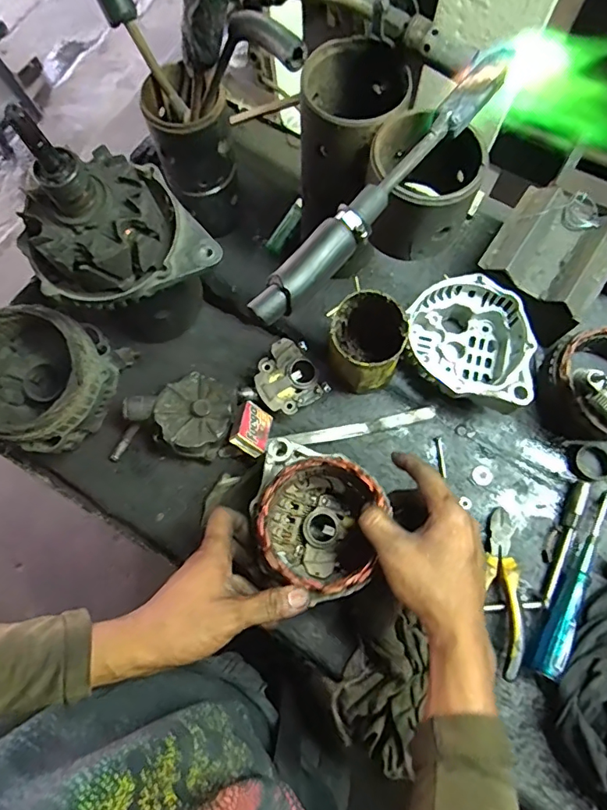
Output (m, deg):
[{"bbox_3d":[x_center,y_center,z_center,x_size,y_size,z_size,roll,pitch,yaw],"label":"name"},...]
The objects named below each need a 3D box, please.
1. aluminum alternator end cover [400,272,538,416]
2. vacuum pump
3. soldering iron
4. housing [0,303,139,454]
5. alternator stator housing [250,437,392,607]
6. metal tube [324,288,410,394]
[{"bbox_3d":[0.172,-0.064,0.525,0.127,0.071,0.132,16,74,6],"label":"aluminum alternator end cover"},{"bbox_3d":[-0.144,0.013,0.530,0.140,0.057,0.089,-3,73,0],"label":"vacuum pump"},{"bbox_3d":[0.061,-0.158,0.353,0.027,0.030,0.266,41,78,12],"label":"soldering iron"},{"bbox_3d":[-0.268,-0.031,0.512,0.126,0.104,0.138,33,77,10],"label":"housing"},{"bbox_3d":[0.012,0.106,0.450,0.119,0.078,0.118,0,74,1],"label":"alternator stator housing"},{"bbox_3d":[0.062,-0.064,0.503,0.069,0.103,0.081,-4,73,0],"label":"metal tube"}]

